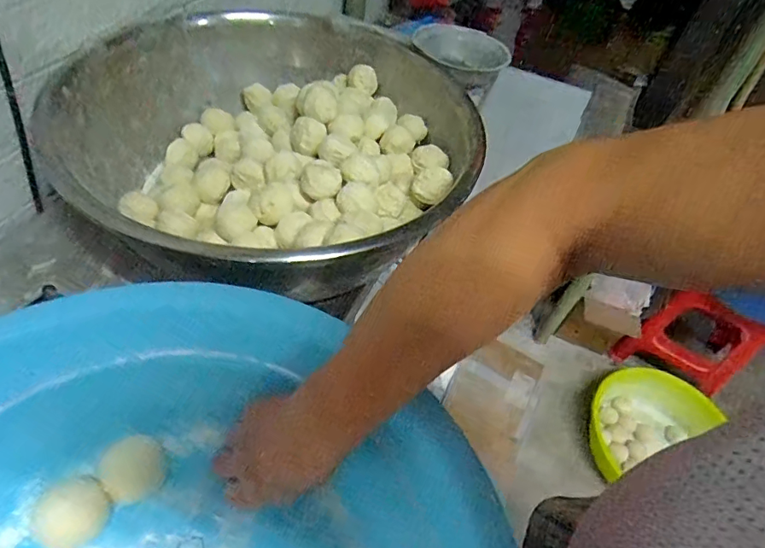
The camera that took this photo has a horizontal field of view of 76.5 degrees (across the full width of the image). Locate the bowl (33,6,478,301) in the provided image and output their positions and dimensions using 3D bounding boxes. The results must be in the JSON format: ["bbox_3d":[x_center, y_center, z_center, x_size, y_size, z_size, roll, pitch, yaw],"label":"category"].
[{"bbox_3d":[-0.155,-0.193,0.695,0.515,0.163,0.536,3,49,-4],"label":"bowl"}]

